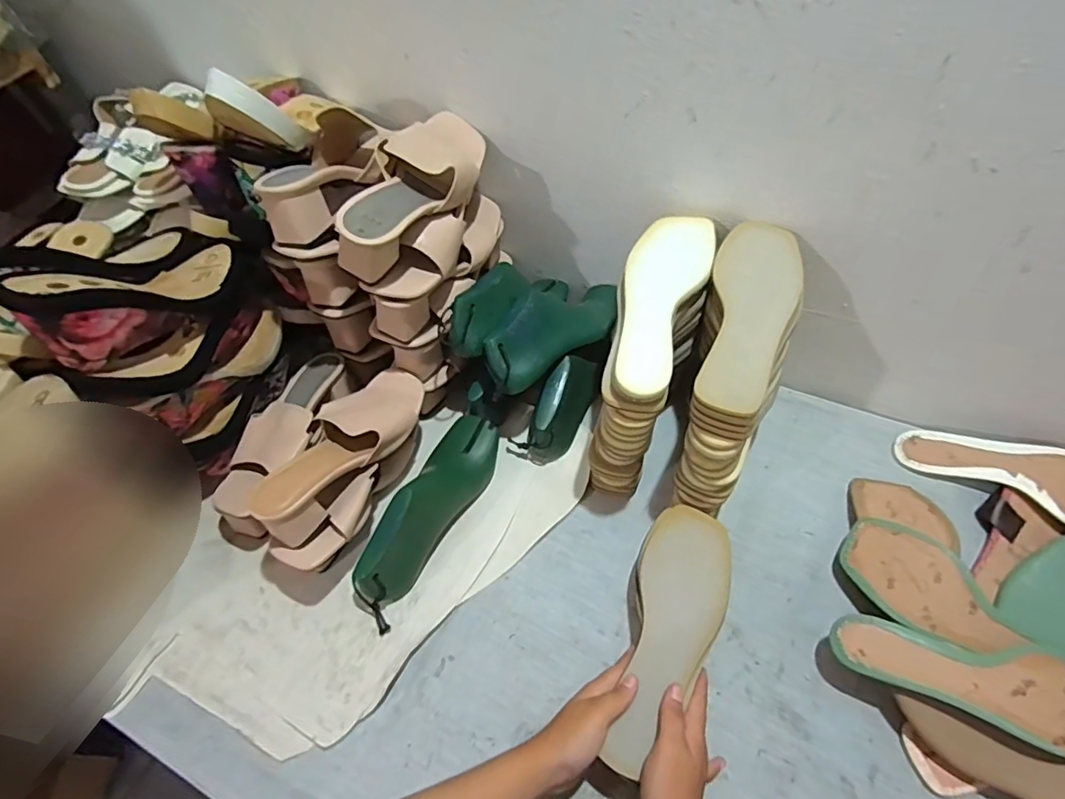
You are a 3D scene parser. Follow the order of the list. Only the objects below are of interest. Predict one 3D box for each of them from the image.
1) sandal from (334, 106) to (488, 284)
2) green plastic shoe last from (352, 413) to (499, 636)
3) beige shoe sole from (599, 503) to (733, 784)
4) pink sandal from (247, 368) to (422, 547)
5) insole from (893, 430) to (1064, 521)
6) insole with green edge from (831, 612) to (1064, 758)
[{"bbox_3d":[-0.122,-0.228,0.600,0.091,0.074,0.233,10,57,13],"label":"sandal"},{"bbox_3d":[-0.128,0.120,0.644,0.077,0.096,0.255,22,58,20],"label":"green plastic shoe last"},{"bbox_3d":[0.126,0.210,0.509,0.083,0.024,0.238,16,59,17],"label":"beige shoe sole"},{"bbox_3d":[-0.206,0.046,0.612,0.092,0.065,0.232,23,61,21],"label":"pink sandal"},{"bbox_3d":[0.541,0.087,0.628,0.223,0.043,0.082,18,78,32],"label":"insole"},{"bbox_3d":[0.394,0.250,0.488,0.229,0.039,0.091,5,56,10],"label":"insole with green edge"}]

